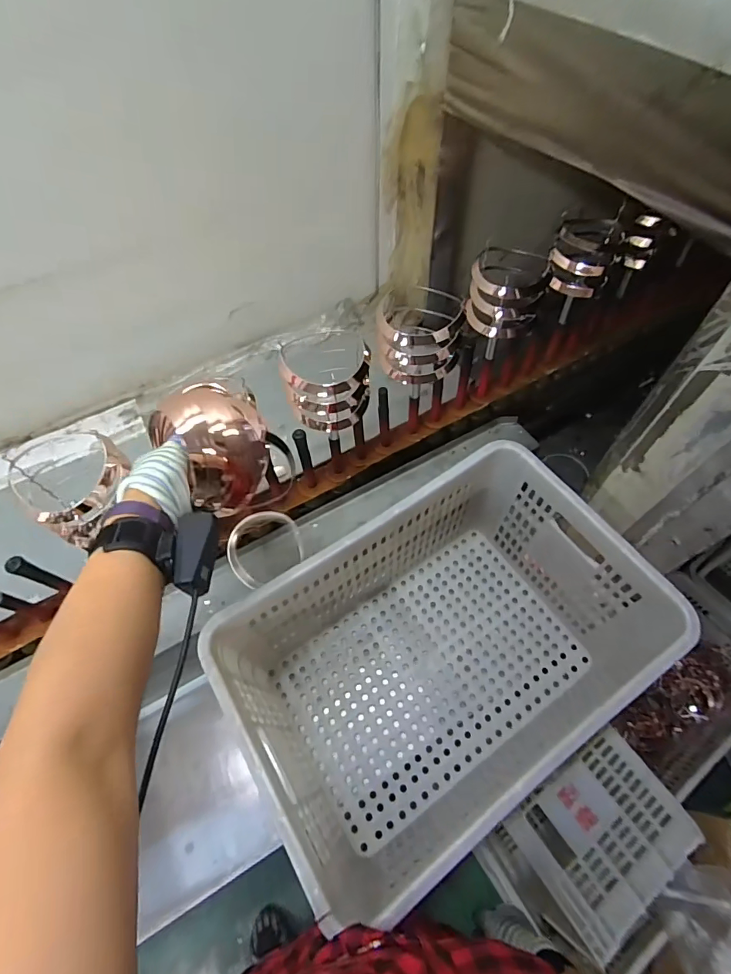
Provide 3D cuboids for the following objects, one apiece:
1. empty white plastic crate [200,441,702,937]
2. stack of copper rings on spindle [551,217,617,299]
[{"bbox_3d":[0.112,0.245,0.657,0.511,0.298,0.379,-31,66,-14],"label":"empty white plastic crate"},{"bbox_3d":[0.341,-0.359,0.709,0.089,0.095,0.082,26,66,14],"label":"stack of copper rings on spindle"}]

